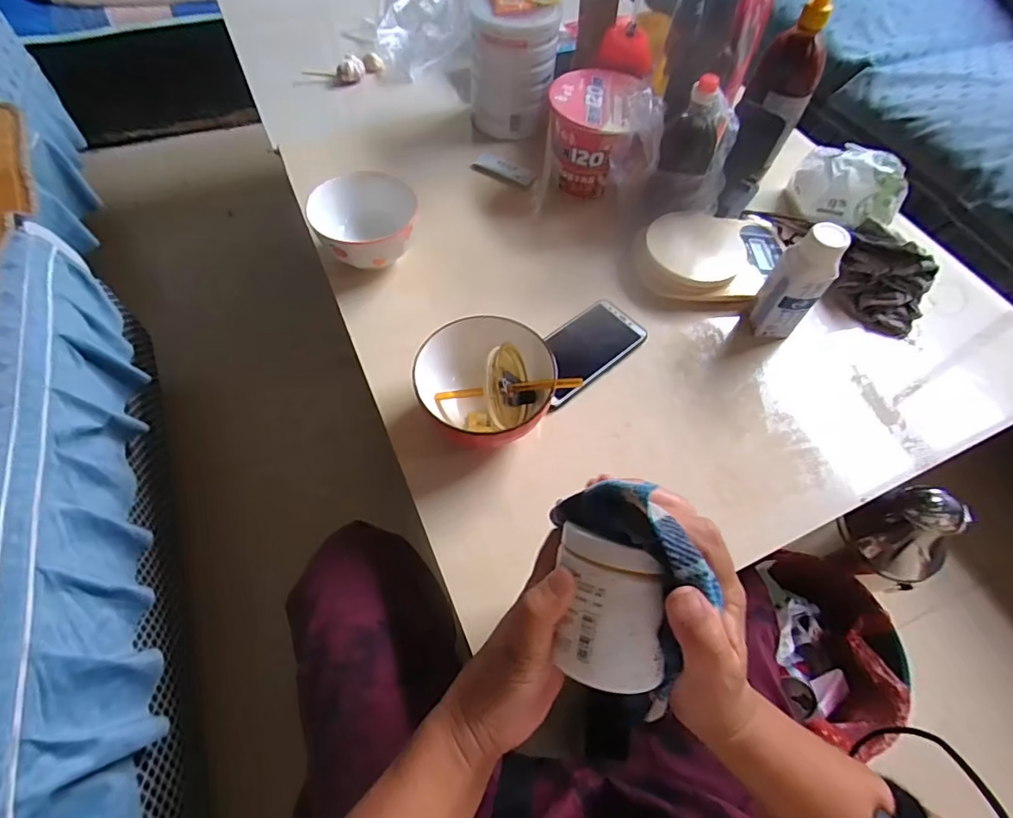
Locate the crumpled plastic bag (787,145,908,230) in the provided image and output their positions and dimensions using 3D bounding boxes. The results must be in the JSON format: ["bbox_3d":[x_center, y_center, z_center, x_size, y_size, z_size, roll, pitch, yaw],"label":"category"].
[{"bbox_3d":[0.458,-0.298,0.677,0.137,0.074,0.082,35,64,16],"label":"crumpled plastic bag"}]

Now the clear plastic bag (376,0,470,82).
[{"bbox_3d":[-0.157,-0.700,0.905,0.152,0.083,0.215,-9,60,-9],"label":"clear plastic bag"}]

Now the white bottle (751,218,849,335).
[{"bbox_3d":[0.319,-0.139,0.555,0.040,0.129,0.047,4,60,-1],"label":"white bottle"}]

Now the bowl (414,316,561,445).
[{"bbox_3d":[-0.018,-0.023,0.496,0.122,0.102,0.130,1,60,-2],"label":"bowl"}]

